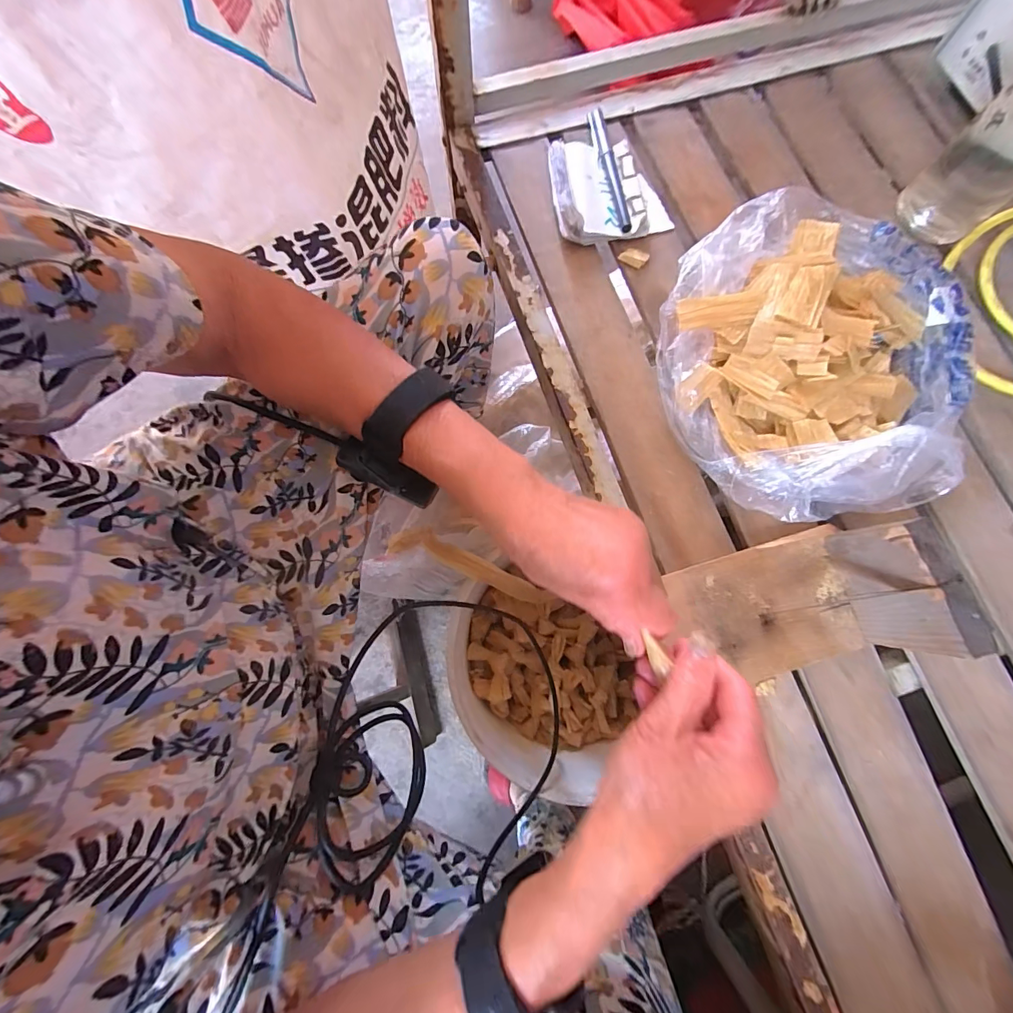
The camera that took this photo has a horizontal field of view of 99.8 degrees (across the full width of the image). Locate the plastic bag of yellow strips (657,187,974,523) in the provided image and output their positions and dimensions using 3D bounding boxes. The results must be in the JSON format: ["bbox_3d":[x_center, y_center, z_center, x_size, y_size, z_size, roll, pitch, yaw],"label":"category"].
[{"bbox_3d":[0.238,-0.132,0.335,0.223,0.071,0.284,26,78,4],"label":"plastic bag of yellow strips"}]

